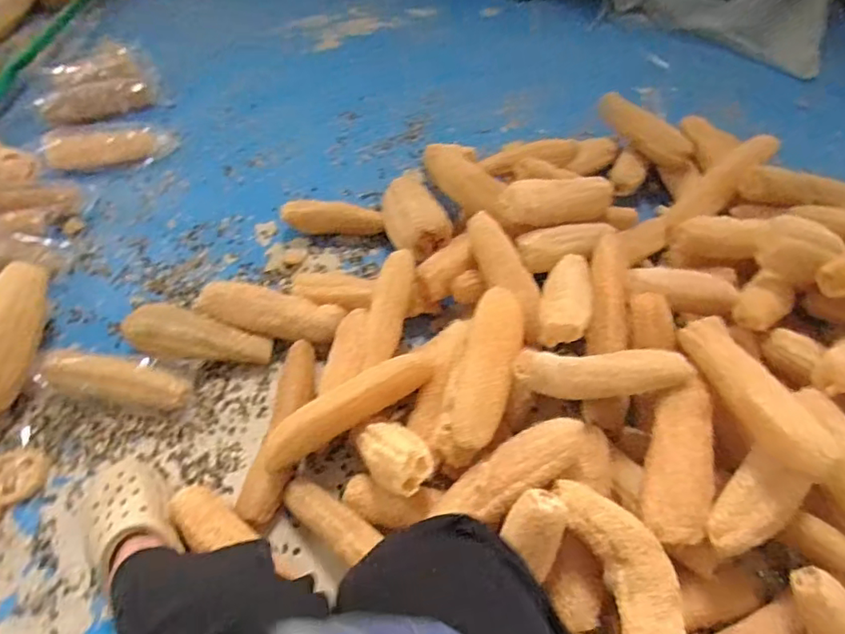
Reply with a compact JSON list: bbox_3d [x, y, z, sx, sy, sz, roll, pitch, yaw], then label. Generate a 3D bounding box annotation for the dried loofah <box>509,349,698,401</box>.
[{"bbox_3d":[0.237,0.073,0.700,0.238,0.056,0.058,-2,54,-2],"label":"dried loofah"}]

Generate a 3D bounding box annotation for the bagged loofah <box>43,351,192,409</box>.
[{"bbox_3d":[-0.477,0.098,0.844,0.238,0.072,0.070,8,55,6],"label":"bagged loofah"}]

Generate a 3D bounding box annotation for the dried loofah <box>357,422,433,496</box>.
[{"bbox_3d":[-0.036,0.176,0.710,0.078,0.054,0.134,-23,18,-16],"label":"dried loofah"}]

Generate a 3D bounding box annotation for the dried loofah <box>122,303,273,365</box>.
[{"bbox_3d":[-0.365,0.040,0.878,0.238,0.075,0.082,10,55,7],"label":"dried loofah"}]

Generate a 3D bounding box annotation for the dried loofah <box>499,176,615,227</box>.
[{"bbox_3d":[0.244,-0.200,0.933,0.272,0.059,0.068,-12,53,-31],"label":"dried loofah"}]

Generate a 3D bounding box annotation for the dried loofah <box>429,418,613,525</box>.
[{"bbox_3d":[0.132,0.199,0.675,0.263,0.097,0.099,-15,56,-11],"label":"dried loofah"}]

